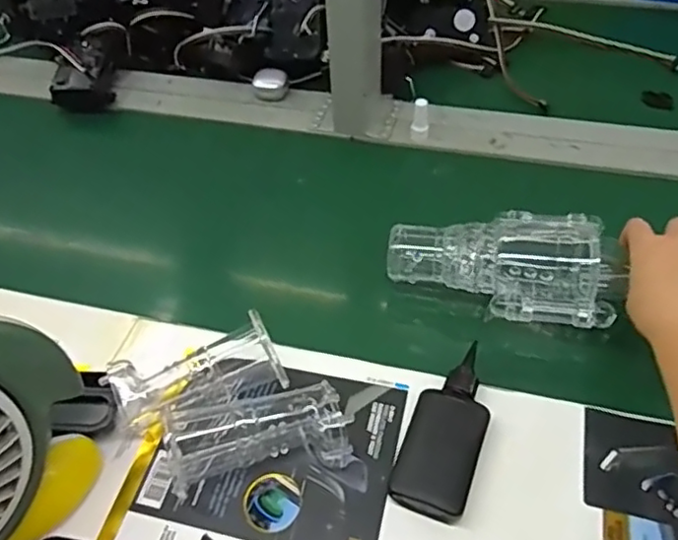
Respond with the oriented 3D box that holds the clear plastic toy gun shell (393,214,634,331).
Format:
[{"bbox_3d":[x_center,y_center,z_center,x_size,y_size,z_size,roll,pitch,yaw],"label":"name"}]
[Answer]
[{"bbox_3d":[0.146,-0.014,0.552,0.193,0.053,0.120,9,53,9],"label":"clear plastic toy gun shell"}]

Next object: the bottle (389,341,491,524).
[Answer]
[{"bbox_3d":[0.084,0.121,0.475,0.054,0.020,0.134,16,53,16],"label":"bottle"}]

